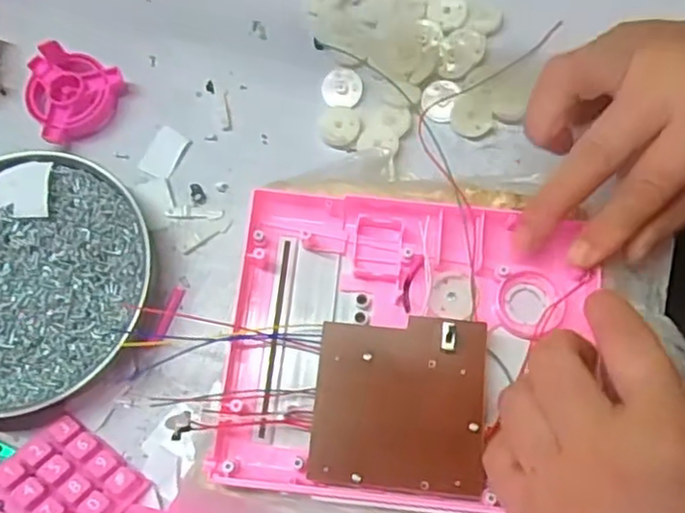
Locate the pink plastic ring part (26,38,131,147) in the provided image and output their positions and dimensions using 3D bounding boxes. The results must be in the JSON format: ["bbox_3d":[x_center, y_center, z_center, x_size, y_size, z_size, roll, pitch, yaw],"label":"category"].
[{"bbox_3d":[-0.153,-0.096,0.379,0.052,0.021,0.050,-1,73,3],"label":"pink plastic ring part"}]

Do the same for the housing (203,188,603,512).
[{"bbox_3d":[0.027,0.039,0.296,0.151,0.017,0.133,7,74,3],"label":"housing"}]

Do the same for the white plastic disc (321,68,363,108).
[{"bbox_3d":[-0.001,-0.096,0.375,0.023,0.006,0.023,-1,73,3],"label":"white plastic disc"}]

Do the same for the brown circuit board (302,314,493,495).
[{"bbox_3d":[0.025,0.062,0.286,0.072,0.004,0.072,6,74,2],"label":"brown circuit board"}]

